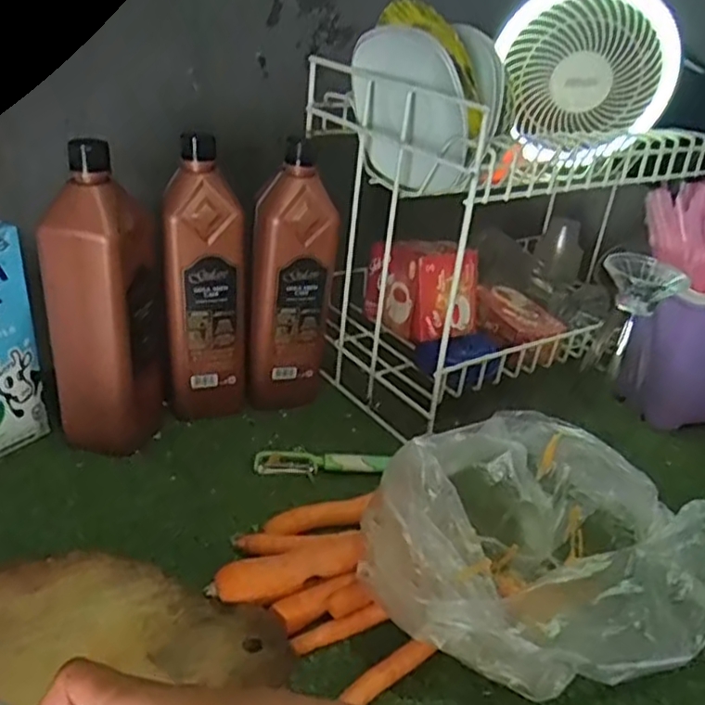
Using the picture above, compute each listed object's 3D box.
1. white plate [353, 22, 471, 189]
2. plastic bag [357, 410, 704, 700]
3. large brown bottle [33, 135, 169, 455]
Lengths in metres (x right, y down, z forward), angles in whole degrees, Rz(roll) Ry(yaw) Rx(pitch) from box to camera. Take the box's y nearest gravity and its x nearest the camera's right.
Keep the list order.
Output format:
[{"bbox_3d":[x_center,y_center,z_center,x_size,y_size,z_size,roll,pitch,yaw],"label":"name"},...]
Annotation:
[{"bbox_3d":[0.048,-0.206,0.596,0.019,0.132,0.140,-29,43,-27],"label":"white plate"},{"bbox_3d":[0.123,0.146,0.462,0.195,0.112,0.230,28,35,34],"label":"plastic bag"},{"bbox_3d":[-0.207,-0.039,0.581,0.077,0.256,0.080,7,28,-1],"label":"large brown bottle"}]

